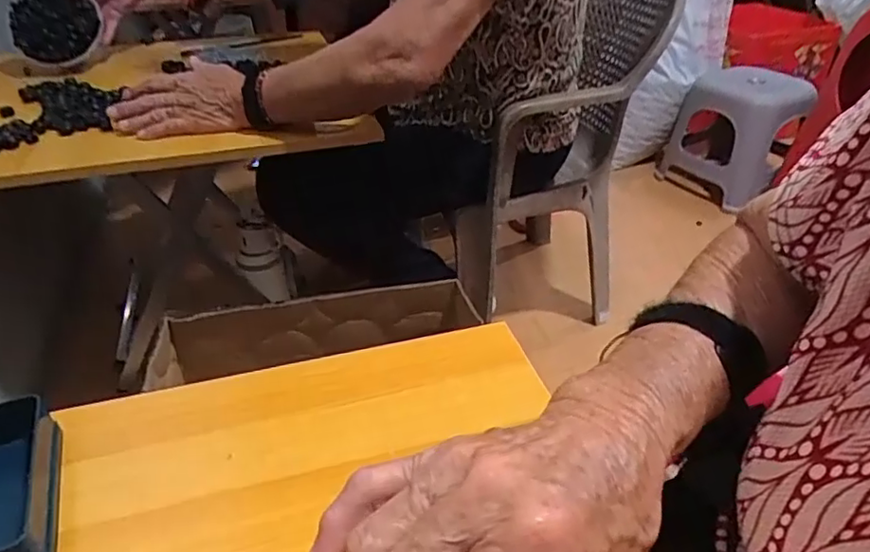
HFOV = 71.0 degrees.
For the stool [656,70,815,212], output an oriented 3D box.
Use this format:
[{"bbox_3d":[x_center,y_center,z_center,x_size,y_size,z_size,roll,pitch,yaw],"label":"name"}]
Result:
[{"bbox_3d":[0.813,-0.372,1.671,0.268,0.317,0.294,-17,39,-25],"label":"stool"}]

